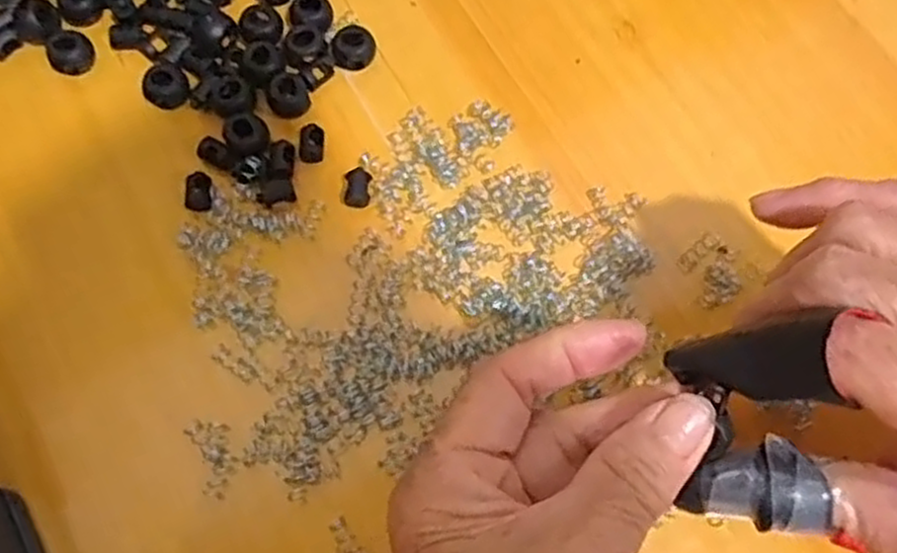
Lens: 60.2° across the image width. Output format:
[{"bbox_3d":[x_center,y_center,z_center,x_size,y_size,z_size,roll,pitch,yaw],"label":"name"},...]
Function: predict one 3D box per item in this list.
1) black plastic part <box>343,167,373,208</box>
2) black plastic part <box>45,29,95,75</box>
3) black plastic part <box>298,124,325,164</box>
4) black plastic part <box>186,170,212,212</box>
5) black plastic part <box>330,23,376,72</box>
[{"bbox_3d":[-0.035,-0.035,0.299,0.010,0.006,0.017,0,70,-1],"label":"black plastic part"},{"bbox_3d":[-0.155,-0.092,0.319,0.017,0.011,0.015,-34,74,-12],"label":"black plastic part"},{"bbox_3d":[-0.054,-0.053,0.306,0.009,0.006,0.015,1,70,0],"label":"black plastic part"},{"bbox_3d":[-0.096,-0.033,0.297,0.009,0.004,0.016,-3,70,-2],"label":"black plastic part"},{"bbox_3d":[-0.039,-0.094,0.319,0.018,0.012,0.017,0,70,-1],"label":"black plastic part"}]

